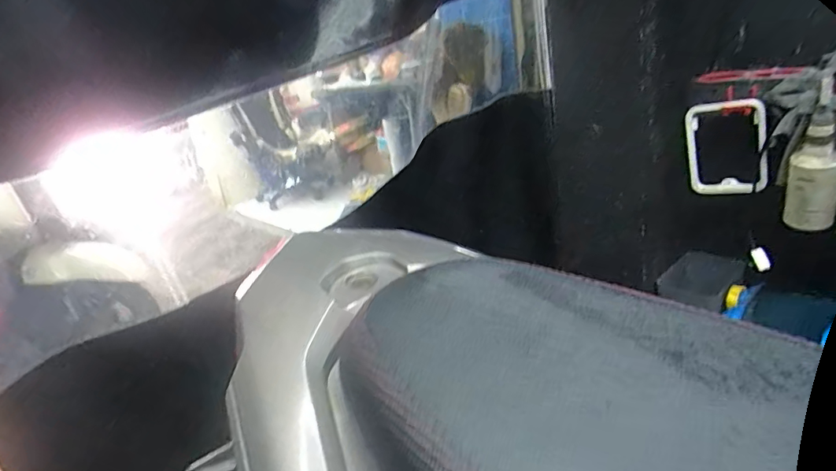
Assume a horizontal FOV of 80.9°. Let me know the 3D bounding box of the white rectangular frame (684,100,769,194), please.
[{"bbox_3d":[0.722,-0.202,1.155,0.169,0.236,0.029,8,38,46],"label":"white rectangular frame"}]

